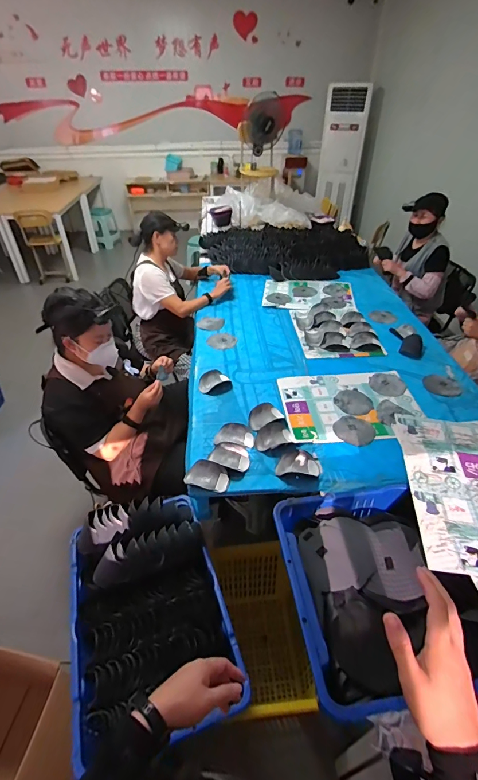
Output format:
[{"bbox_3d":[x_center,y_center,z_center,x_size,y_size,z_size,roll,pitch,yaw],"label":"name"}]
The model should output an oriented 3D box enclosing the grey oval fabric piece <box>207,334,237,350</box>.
[{"bbox_3d":[-0.086,-0.245,1.876,0.144,0.018,0.119,-2,40,-2],"label":"grey oval fabric piece"}]

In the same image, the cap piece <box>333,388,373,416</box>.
[{"bbox_3d":[0.467,0.047,1.515,0.141,0.006,0.151,0,40,0],"label":"cap piece"}]

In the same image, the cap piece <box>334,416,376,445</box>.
[{"bbox_3d":[0.433,0.149,1.388,0.145,0.006,0.148,0,40,0],"label":"cap piece"}]

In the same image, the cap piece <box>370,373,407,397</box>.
[{"bbox_3d":[0.640,-0.021,1.595,0.144,0.012,0.142,10,41,12],"label":"cap piece"}]

